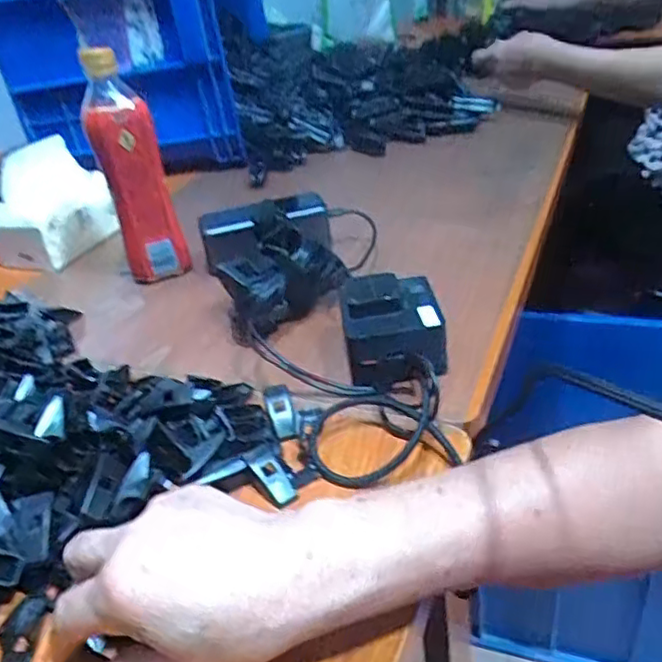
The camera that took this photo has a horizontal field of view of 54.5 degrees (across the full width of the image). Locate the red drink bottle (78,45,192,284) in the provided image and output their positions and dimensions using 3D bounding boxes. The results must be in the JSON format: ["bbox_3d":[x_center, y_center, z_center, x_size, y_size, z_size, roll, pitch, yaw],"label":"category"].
[{"bbox_3d":[-0.193,-0.150,0.617,0.062,0.202,0.054,-21,36,-17],"label":"red drink bottle"}]

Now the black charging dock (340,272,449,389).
[{"bbox_3d":[0.043,0.000,0.470,0.072,0.058,0.079,-10,33,-1],"label":"black charging dock"}]

